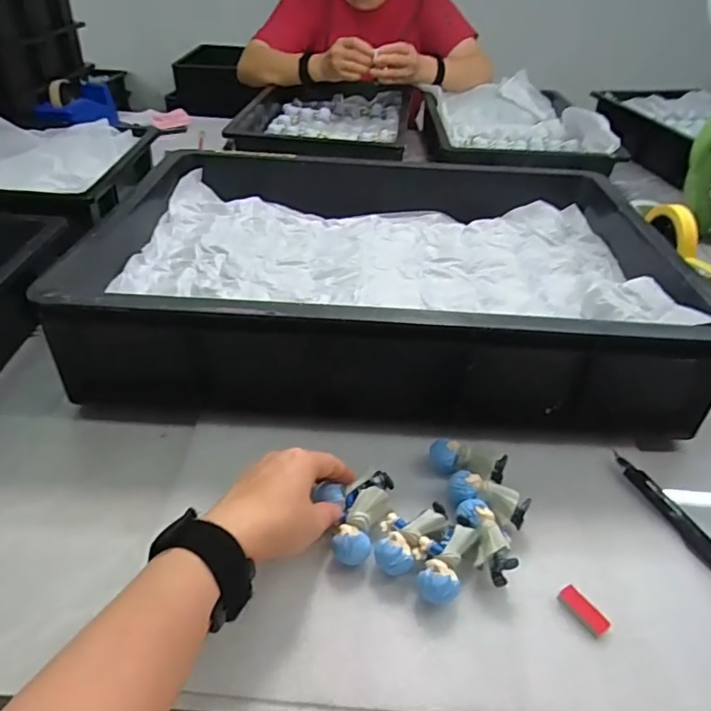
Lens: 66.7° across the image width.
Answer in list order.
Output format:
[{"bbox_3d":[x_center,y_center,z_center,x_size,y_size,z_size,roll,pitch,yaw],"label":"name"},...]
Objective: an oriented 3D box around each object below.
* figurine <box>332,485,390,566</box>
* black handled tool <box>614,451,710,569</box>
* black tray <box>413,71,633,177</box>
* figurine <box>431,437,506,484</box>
[{"bbox_3d":[0.004,0.128,0.399,0.024,0.033,0.057,17,41,18],"label":"figurine"},{"bbox_3d":[0.258,0.130,0.427,0.018,0.009,0.137,-13,41,-18],"label":"black handled tool"},{"bbox_3d":[0.301,-0.466,1.084,0.308,0.075,0.446,3,39,0],"label":"black tray"},{"bbox_3d":[0.093,0.086,0.449,0.060,0.020,0.026,17,41,17],"label":"figurine"}]

